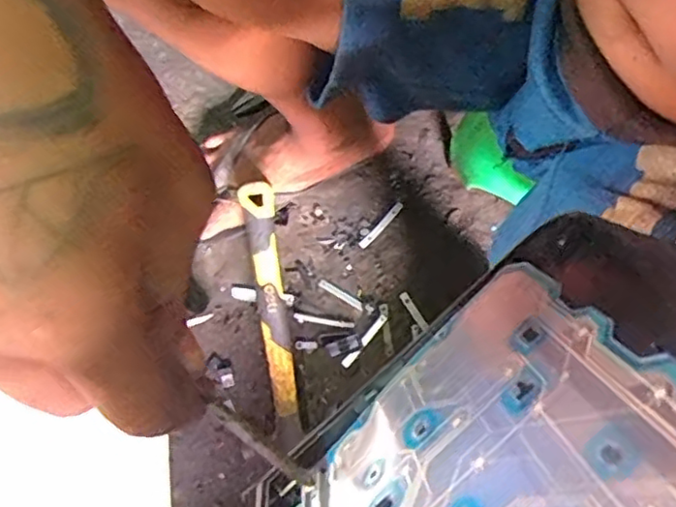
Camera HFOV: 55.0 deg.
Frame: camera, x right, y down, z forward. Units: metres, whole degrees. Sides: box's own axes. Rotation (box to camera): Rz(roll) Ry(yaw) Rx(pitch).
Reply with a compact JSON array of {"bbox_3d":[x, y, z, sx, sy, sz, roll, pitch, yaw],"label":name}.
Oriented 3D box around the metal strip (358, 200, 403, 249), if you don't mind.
[{"bbox_3d":[0.049,-0.033,0.737,0.011,0.004,0.069,41,81,8],"label":"metal strip"}]

